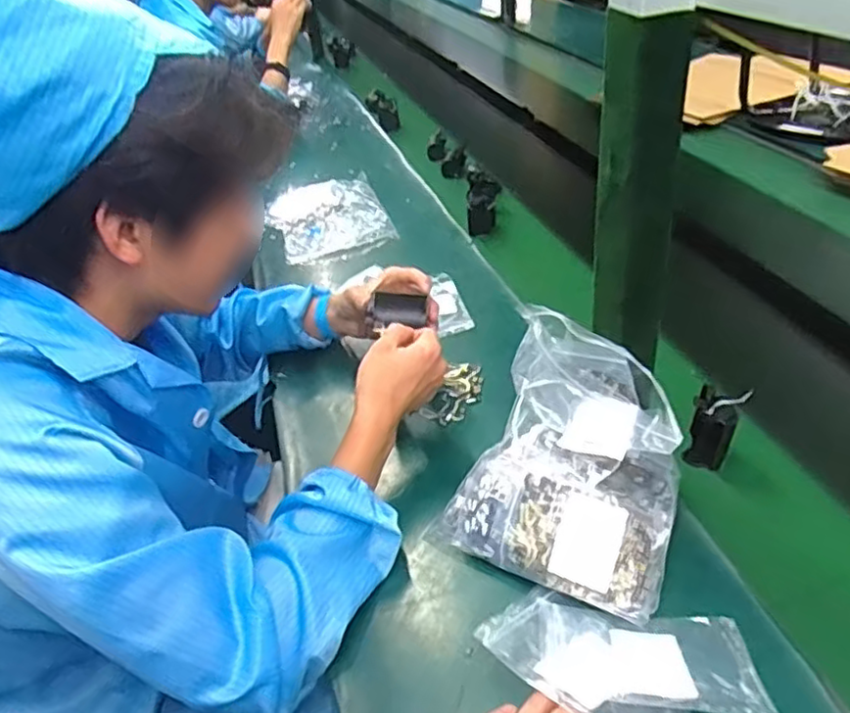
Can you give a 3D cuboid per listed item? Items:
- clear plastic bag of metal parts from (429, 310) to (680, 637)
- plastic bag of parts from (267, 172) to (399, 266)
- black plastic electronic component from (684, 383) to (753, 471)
[{"bbox_3d":[0.126,0.084,0.588,0.198,0.149,0.189,14,43,28],"label":"clear plastic bag of metal parts"},{"bbox_3d":[-0.179,-0.256,1.215,0.195,0.025,0.320,-12,38,-12],"label":"plastic bag of parts"},{"bbox_3d":[0.287,0.070,0.657,0.043,0.073,0.051,17,43,32],"label":"black plastic electronic component"}]

